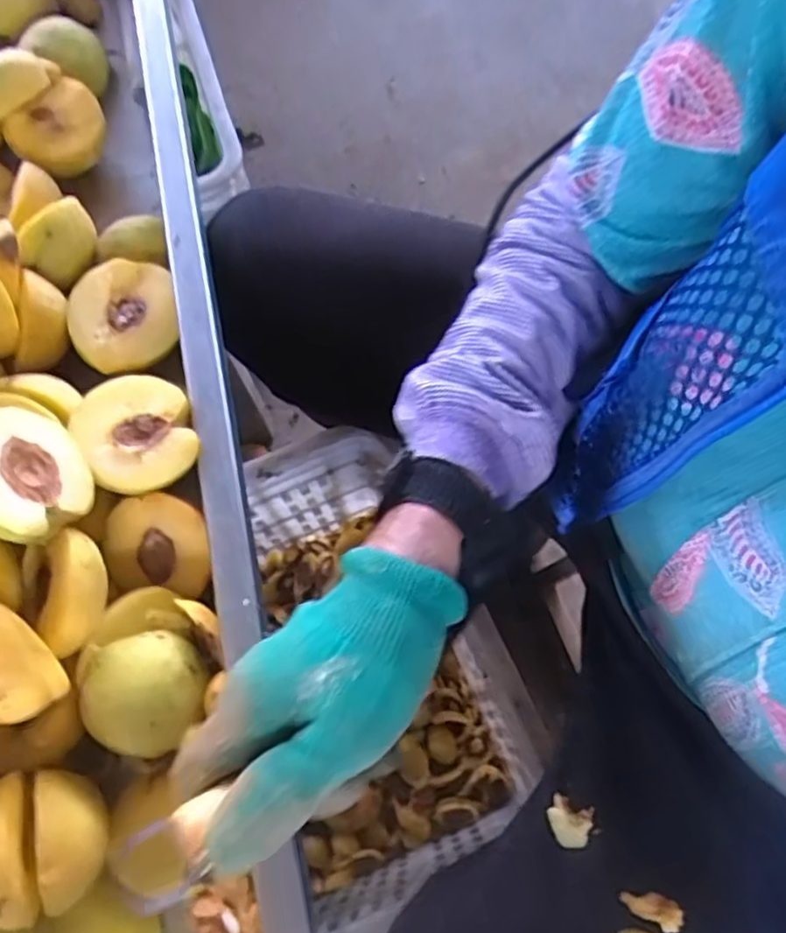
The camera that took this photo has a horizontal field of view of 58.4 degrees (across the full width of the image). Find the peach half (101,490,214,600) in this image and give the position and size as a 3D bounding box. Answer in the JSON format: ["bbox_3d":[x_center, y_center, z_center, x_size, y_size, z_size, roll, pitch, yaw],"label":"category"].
[{"bbox_3d":[-0.129,0.039,0.395,0.057,0.030,0.052,7,103,5],"label":"peach half"}]

